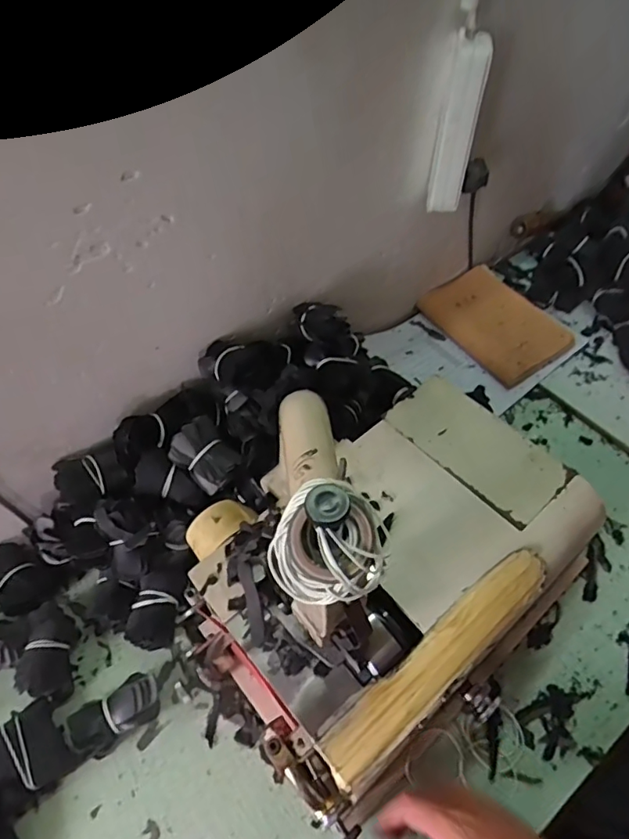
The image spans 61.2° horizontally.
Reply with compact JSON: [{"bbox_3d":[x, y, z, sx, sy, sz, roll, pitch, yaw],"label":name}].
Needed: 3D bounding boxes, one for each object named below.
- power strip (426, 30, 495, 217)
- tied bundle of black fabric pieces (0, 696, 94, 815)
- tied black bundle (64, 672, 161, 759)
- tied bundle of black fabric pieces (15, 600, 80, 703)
[{"bbox_3d":[0.158,-0.318,0.582,0.038,0.171,0.039,10,55,9],"label":"power strip"},{"bbox_3d":[-0.268,0.313,0.500,0.072,0.034,0.076,-38,61,-23],"label":"tied bundle of black fabric pieces"},{"bbox_3d":[-0.186,0.282,0.513,0.095,0.057,0.047,-32,58,-4],"label":"tied black bundle"},{"bbox_3d":[-0.276,0.240,0.555,0.047,0.037,0.093,-6,54,-3],"label":"tied bundle of black fabric pieces"}]

